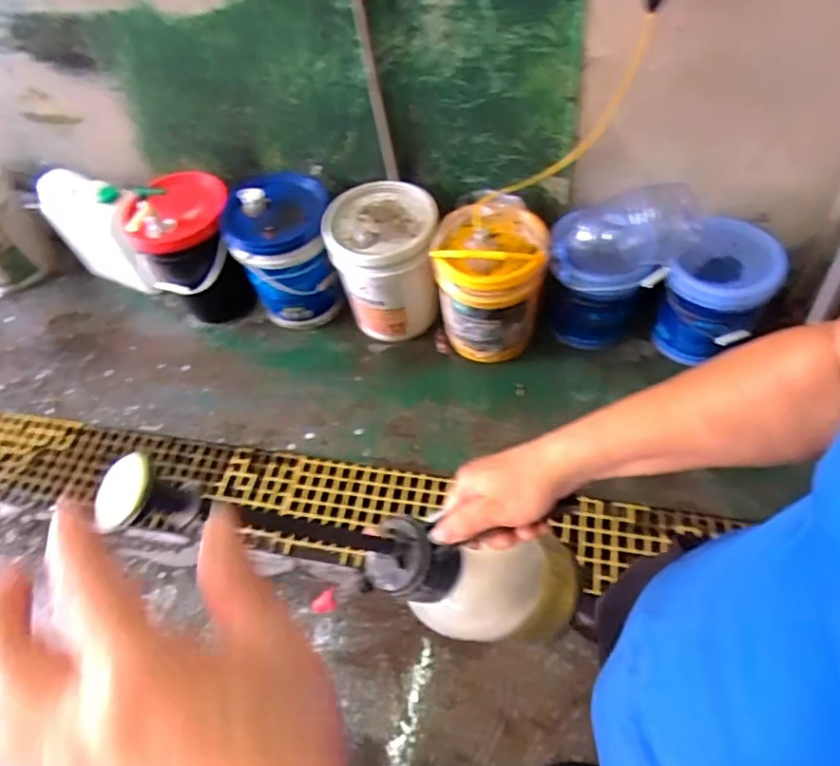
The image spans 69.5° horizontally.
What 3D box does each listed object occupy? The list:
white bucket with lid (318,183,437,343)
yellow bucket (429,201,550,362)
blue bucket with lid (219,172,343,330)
[{"bbox_3d":[-0.112,-0.360,1.812,0.297,0.390,0.291,-3,55,5],"label":"white bucket with lid"},{"bbox_3d":[0.202,-0.289,1.723,0.290,0.438,0.305,-3,55,5],"label":"yellow bucket"},{"bbox_3d":[-0.405,-0.389,1.874,0.290,0.422,0.299,-7,55,2],"label":"blue bucket with lid"}]

